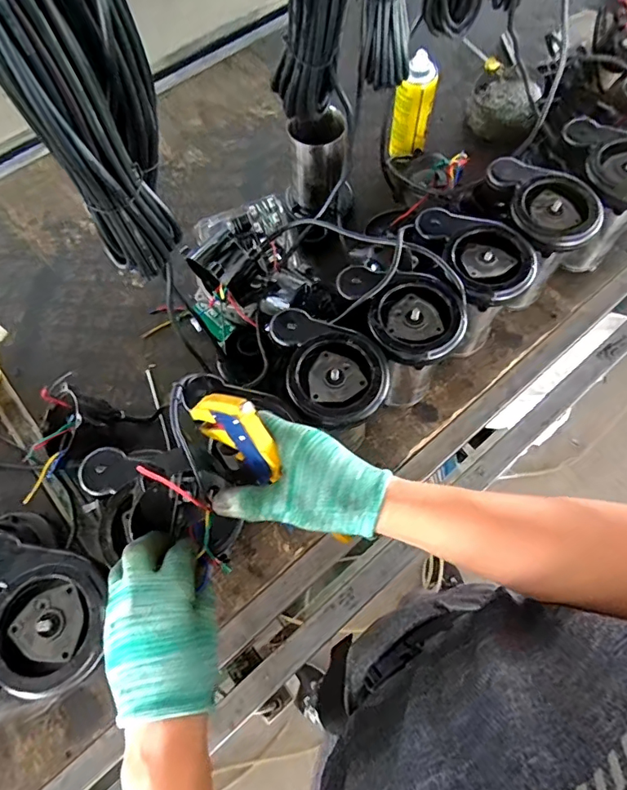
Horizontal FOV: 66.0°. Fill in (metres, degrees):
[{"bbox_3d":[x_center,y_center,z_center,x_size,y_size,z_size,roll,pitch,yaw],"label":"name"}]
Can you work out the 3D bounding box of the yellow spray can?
[{"bbox_3d":[0.170,-0.493,0.839,0.064,0.164,0.064,0,68,1],"label":"yellow spray can"}]

